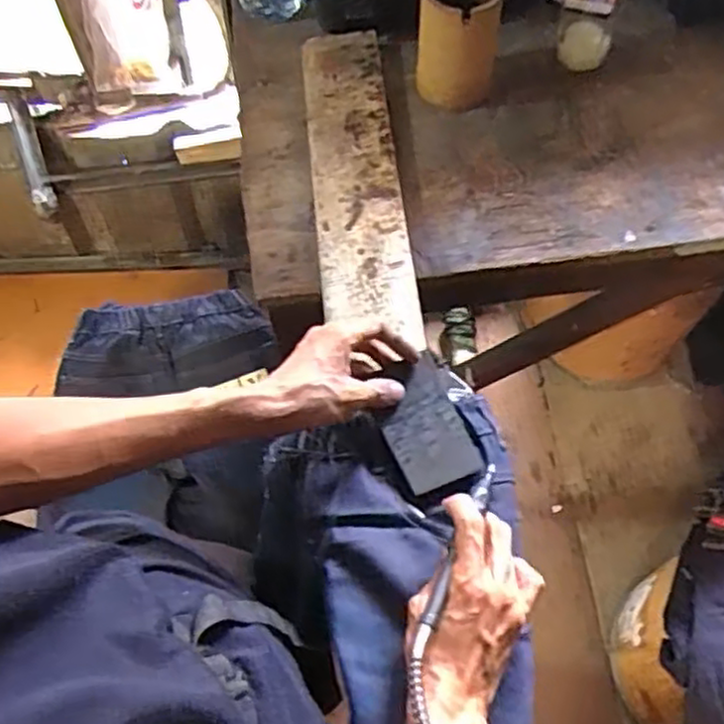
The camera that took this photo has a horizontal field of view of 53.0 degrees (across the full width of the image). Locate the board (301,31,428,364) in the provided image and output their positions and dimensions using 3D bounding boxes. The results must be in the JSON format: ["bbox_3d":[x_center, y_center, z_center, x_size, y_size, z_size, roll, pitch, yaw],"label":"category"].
[{"bbox_3d":[-0.009,-0.229,0.829,0.096,0.023,0.464,-6,63,-2],"label":"board"}]

